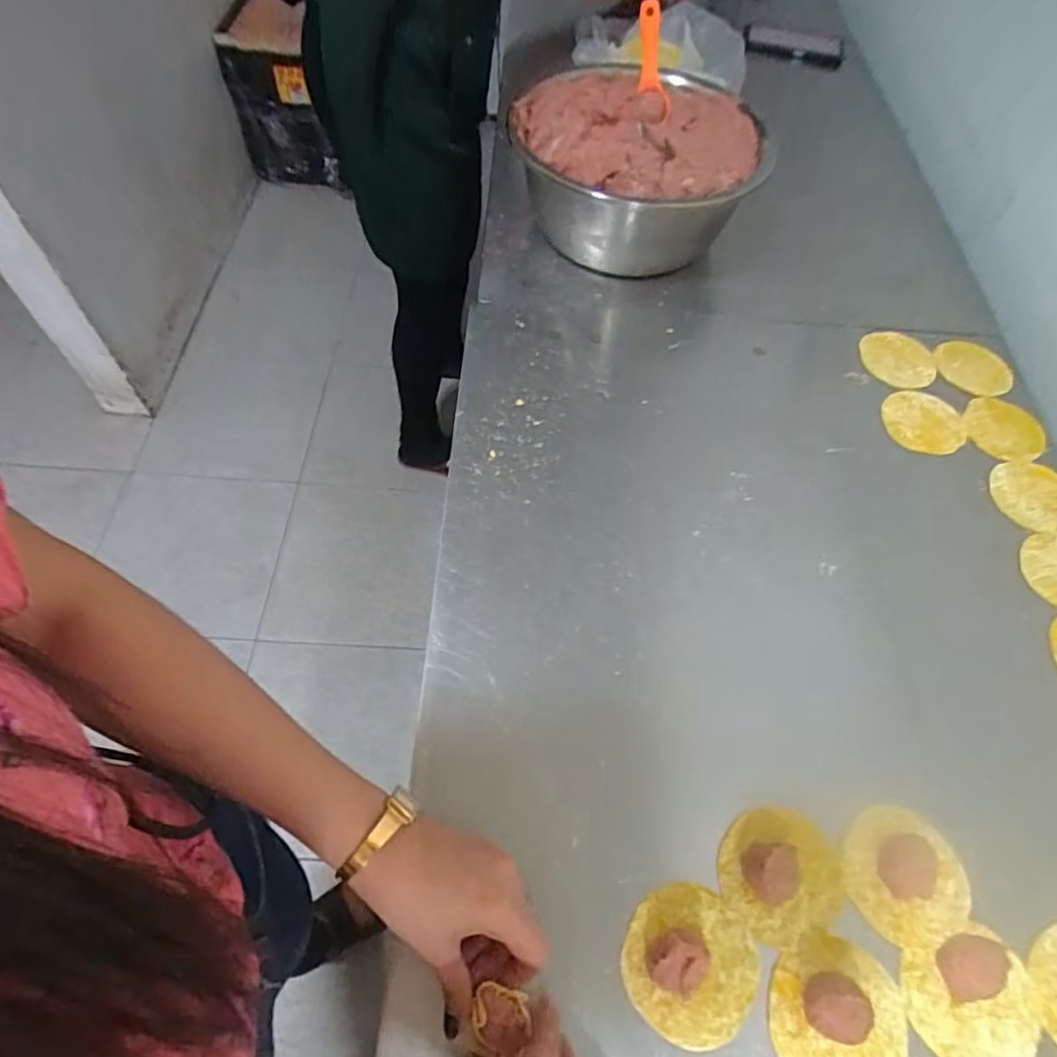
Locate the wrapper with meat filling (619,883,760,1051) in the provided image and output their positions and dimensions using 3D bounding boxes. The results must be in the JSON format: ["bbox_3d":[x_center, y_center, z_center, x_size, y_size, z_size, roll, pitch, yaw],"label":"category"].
[{"bbox_3d":[0.103,0.267,0.394,0.079,0.027,0.082,1,60,-2],"label":"wrapper with meat filling"}]

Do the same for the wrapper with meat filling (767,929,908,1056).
[{"bbox_3d":[0.190,0.295,0.386,0.079,0.023,0.083,1,60,-2],"label":"wrapper with meat filling"}]

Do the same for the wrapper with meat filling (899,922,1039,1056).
[{"bbox_3d":[0.277,0.292,0.392,0.079,0.020,0.071,-12,61,-10],"label":"wrapper with meat filling"}]

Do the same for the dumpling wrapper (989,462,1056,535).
[{"bbox_3d":[0.485,-0.030,0.613,0.080,0.004,0.077,-1,60,-3],"label":"dumpling wrapper"}]

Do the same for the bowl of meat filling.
[{"bbox_3d":[0.126,-0.392,0.720,0.227,0.156,0.237,1,60,-2],"label":"bowl of meat filling"}]

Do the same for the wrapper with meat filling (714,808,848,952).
[{"bbox_3d":[0.171,0.227,0.424,0.081,0.022,0.075,1,60,-2],"label":"wrapper with meat filling"}]

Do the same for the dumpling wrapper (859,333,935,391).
[{"bbox_3d":[0.400,-0.183,0.695,0.078,0.004,0.079,19,61,7],"label":"dumpling wrapper"}]

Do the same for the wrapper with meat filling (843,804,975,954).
[{"bbox_3d":[0.256,0.233,0.434,0.084,0.019,0.080,1,60,-2],"label":"wrapper with meat filling"}]

